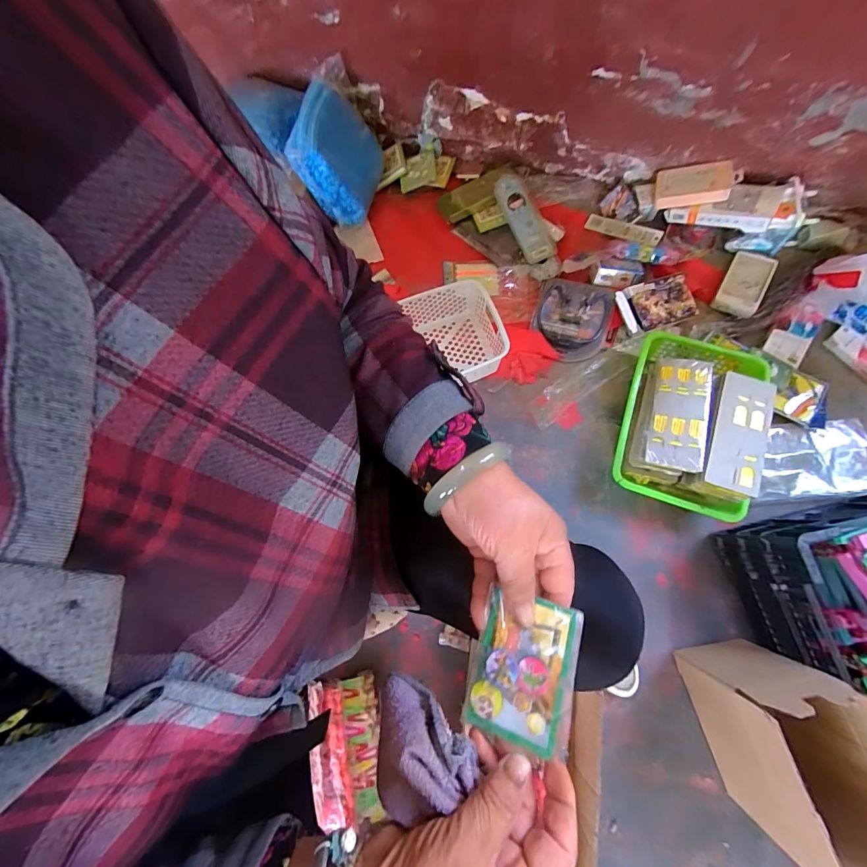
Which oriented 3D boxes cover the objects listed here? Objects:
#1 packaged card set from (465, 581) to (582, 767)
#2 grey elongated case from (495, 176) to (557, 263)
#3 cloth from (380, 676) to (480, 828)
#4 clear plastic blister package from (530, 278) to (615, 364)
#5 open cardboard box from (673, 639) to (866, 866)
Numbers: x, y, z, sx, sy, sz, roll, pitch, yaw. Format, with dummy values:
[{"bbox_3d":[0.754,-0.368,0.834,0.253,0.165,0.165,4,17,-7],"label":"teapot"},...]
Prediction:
[{"bbox_3d":[0.057,0.151,0.243,0.062,0.007,0.083,8,73,22],"label":"packaged card set"},{"bbox_3d":[0.207,-0.484,0.861,0.078,0.041,0.217,-22,79,-3],"label":"grey elongated case"},{"bbox_3d":[-0.006,0.190,0.235,0.061,0.072,0.034,8,79,3],"label":"cloth"},{"bbox_3d":[0.299,-0.245,0.821,0.158,0.029,0.173,17,80,5],"label":"clear plastic blister package"},{"bbox_3d":[0.525,0.470,0.564,0.149,0.223,0.258,-20,79,-2],"label":"open cardboard box"}]

